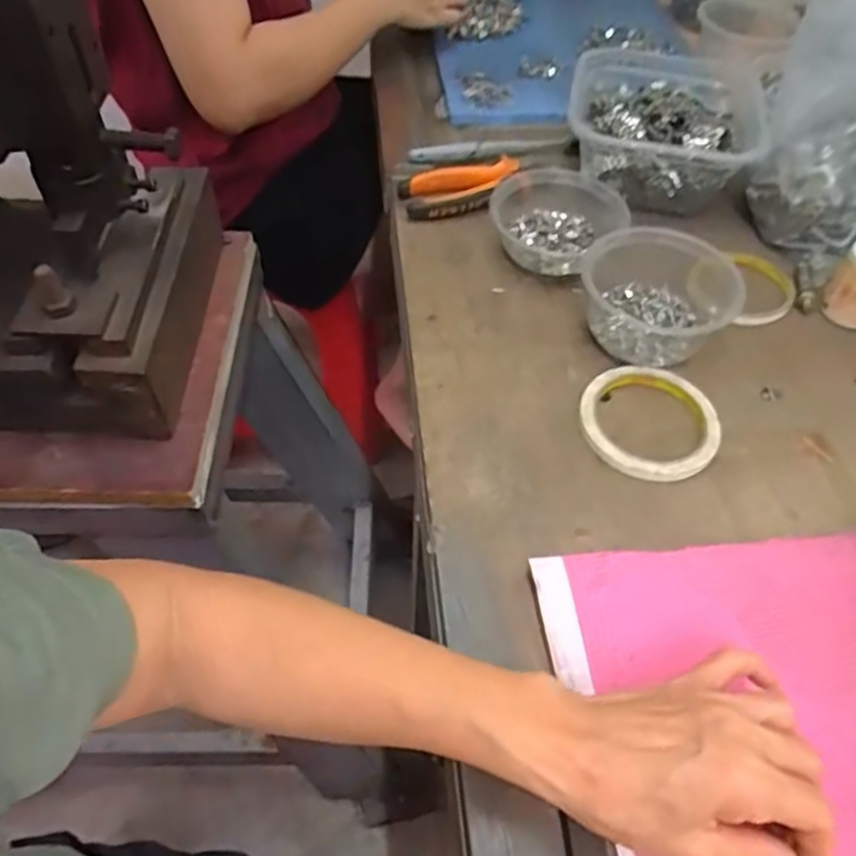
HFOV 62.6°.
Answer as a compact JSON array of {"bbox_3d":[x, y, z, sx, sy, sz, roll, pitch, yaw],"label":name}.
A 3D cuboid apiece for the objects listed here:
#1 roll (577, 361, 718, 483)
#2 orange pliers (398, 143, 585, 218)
[{"bbox_3d":[0.159,-0.008,0.504,0.096,0.011,0.097,1,53,-2],"label":"roll"},{"bbox_3d":[0.067,-0.241,0.667,0.190,0.019,0.069,-18,54,-8],"label":"orange pliers"}]

